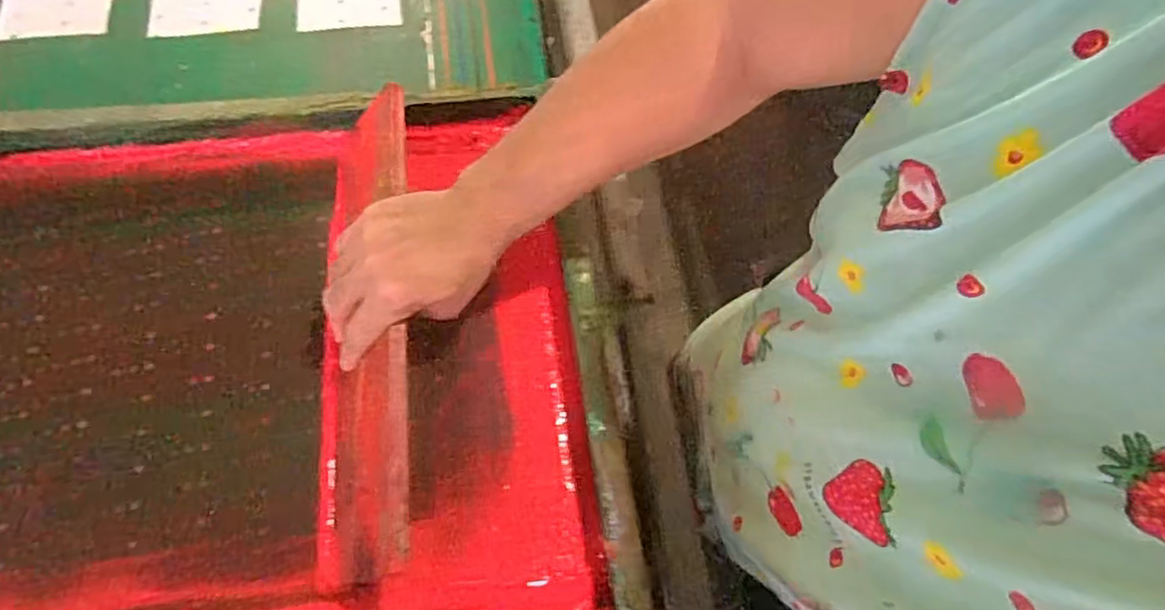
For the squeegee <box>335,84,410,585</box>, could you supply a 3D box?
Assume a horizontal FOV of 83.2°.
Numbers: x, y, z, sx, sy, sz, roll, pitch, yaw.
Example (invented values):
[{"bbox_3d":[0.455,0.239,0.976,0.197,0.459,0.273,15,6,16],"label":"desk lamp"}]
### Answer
[{"bbox_3d":[-0.169,0.005,0.528,0.025,0.108,0.398,18,56,-45],"label":"squeegee"}]

